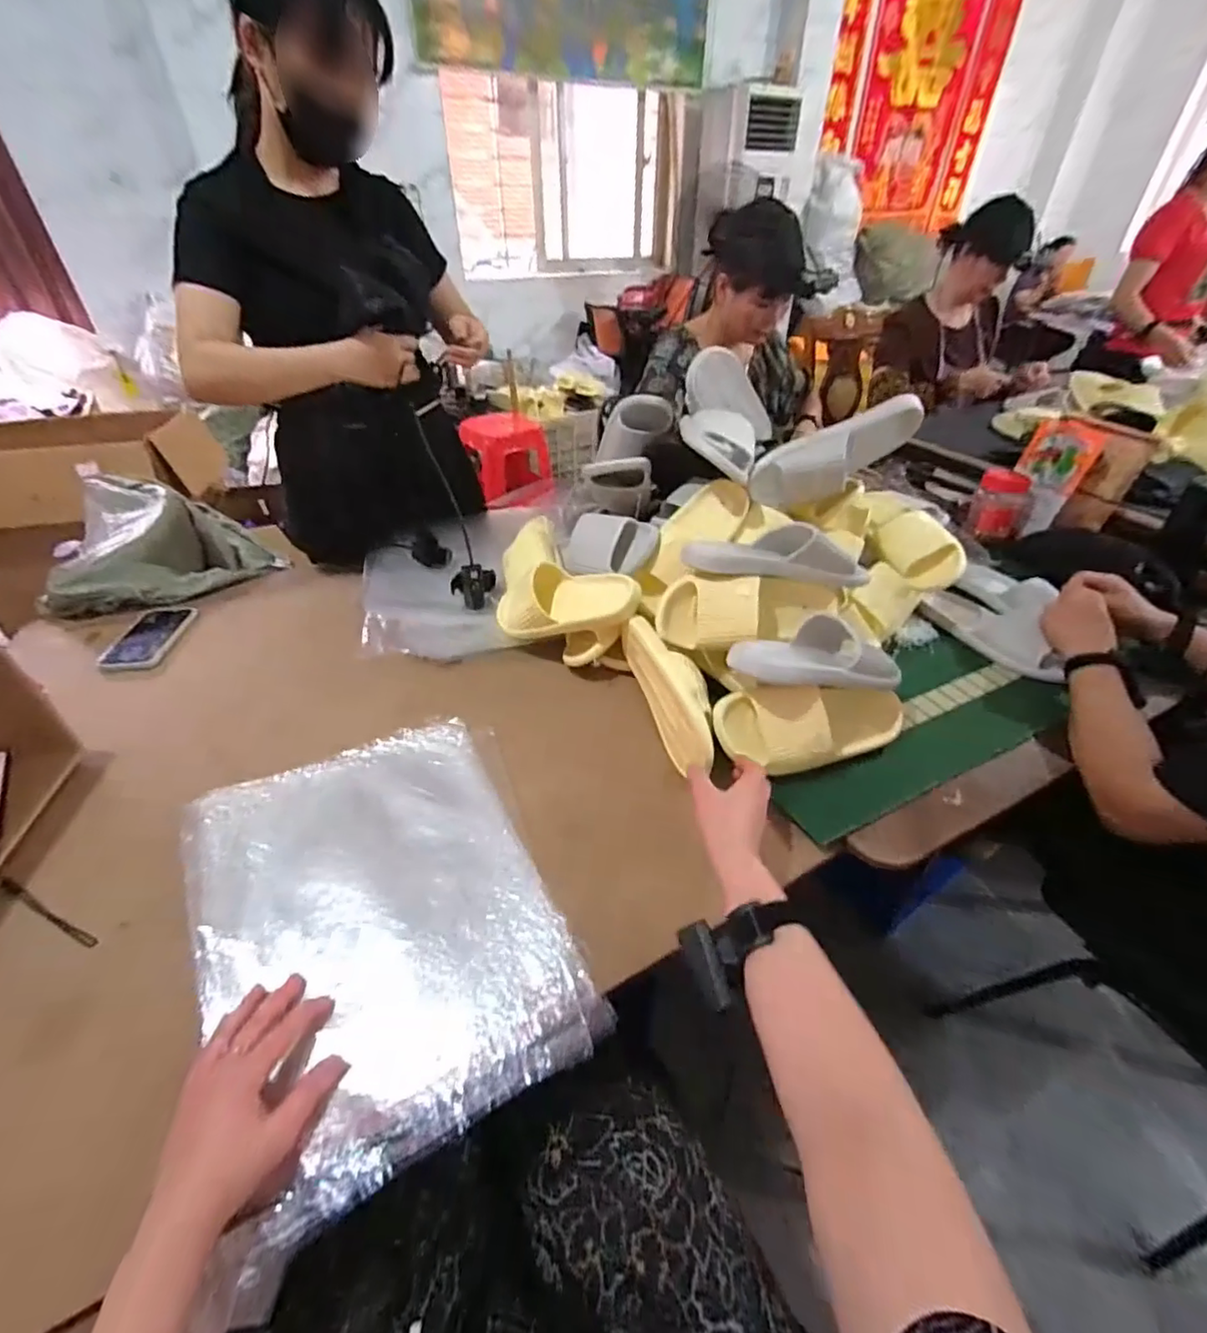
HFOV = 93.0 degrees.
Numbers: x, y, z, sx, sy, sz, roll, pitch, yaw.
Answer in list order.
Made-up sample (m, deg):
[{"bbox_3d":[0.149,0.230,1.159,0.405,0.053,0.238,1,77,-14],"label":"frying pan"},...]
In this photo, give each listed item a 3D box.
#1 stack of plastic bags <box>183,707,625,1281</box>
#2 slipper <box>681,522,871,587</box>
[{"bbox_3d":[-0.217,0.228,0.569,0.308,0.029,0.427,-20,43,-23],"label":"stack of plastic bags"},{"bbox_3d":[0.242,-0.159,0.800,0.268,0.079,0.086,-4,39,-6],"label":"slipper"}]

